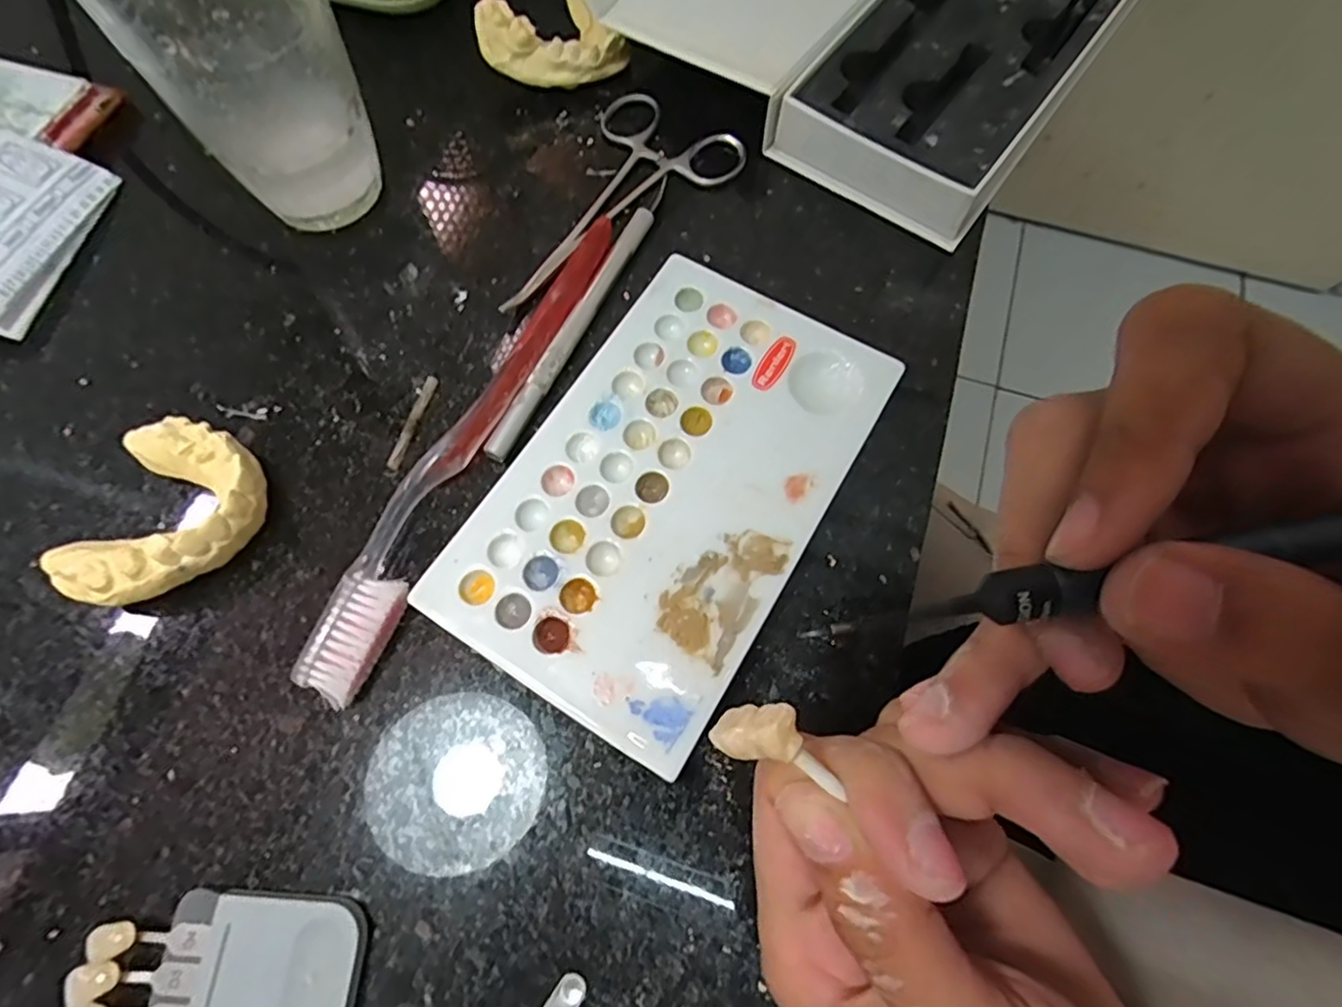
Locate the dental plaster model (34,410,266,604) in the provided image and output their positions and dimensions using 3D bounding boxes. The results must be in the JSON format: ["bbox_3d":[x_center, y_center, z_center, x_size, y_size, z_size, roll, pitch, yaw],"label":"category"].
[{"bbox_3d":[-0.155,0.003,0.202,0.050,0.020,0.060,8,68,2],"label":"dental plaster model"}]

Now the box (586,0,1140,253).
[{"bbox_3d":[0.092,-0.241,0.292,0.210,0.036,0.218,36,72,12],"label":"box"}]

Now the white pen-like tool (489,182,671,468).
[{"bbox_3d":[-0.030,-0.073,0.238,0.008,0.005,0.134,24,70,8],"label":"white pen-like tool"}]

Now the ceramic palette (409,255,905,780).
[{"bbox_3d":[0.001,-0.007,0.210,0.093,0.011,0.151,30,70,10],"label":"ceramic palette"}]

